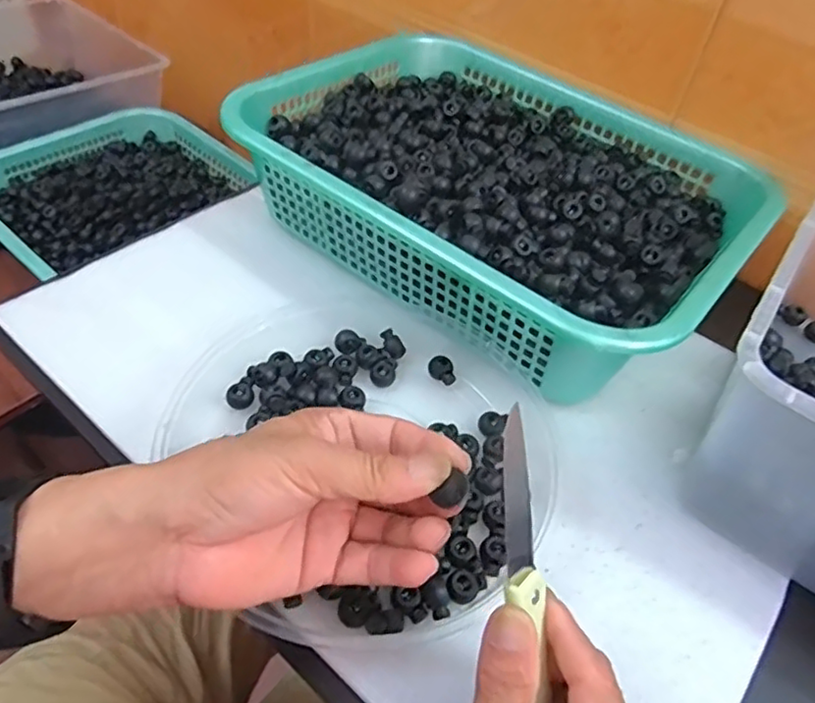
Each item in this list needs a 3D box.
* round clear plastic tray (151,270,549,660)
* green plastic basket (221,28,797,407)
[{"bbox_3d":[-0.023,0.052,0.403,0.221,0.031,0.234,3,48,-4],"label":"round clear plastic tray"},{"bbox_3d":[0.078,-0.138,0.527,0.377,0.084,0.291,33,53,22],"label":"green plastic basket"}]

